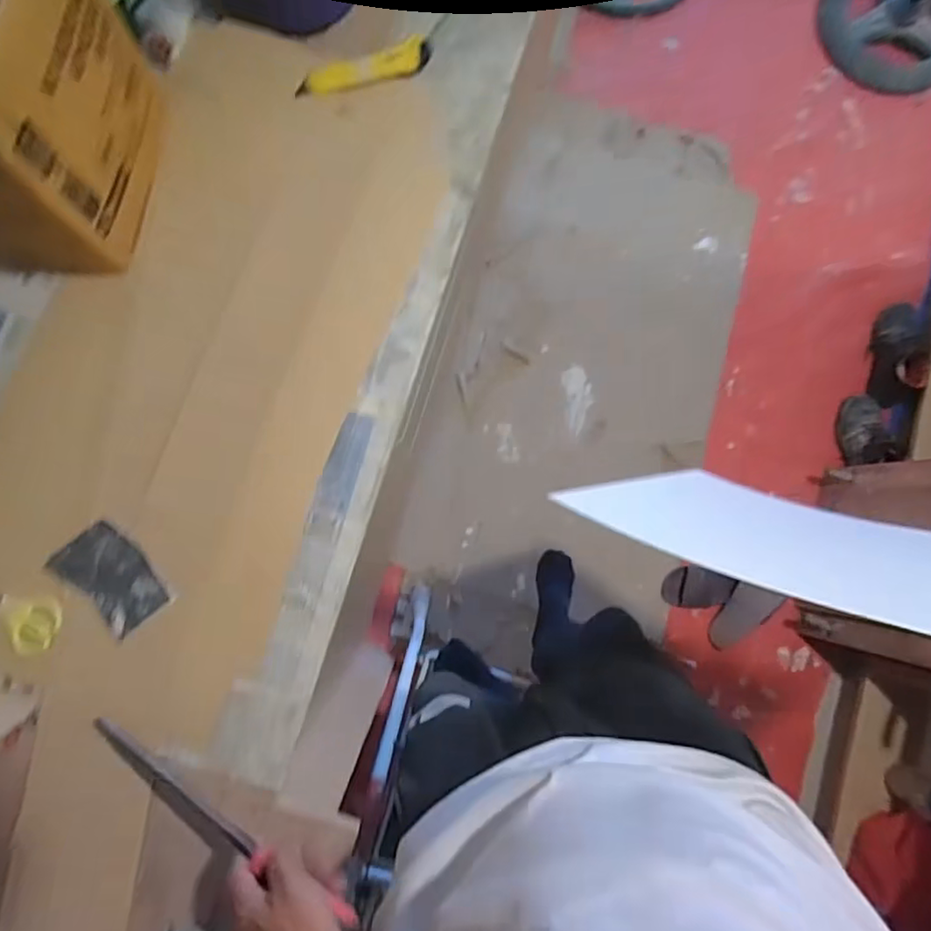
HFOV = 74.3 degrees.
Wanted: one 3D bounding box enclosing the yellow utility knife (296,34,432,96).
[{"bbox_3d":[-0.111,-0.438,0.680,0.150,0.019,0.030,-21,84,-6],"label":"yellow utility knife"}]

